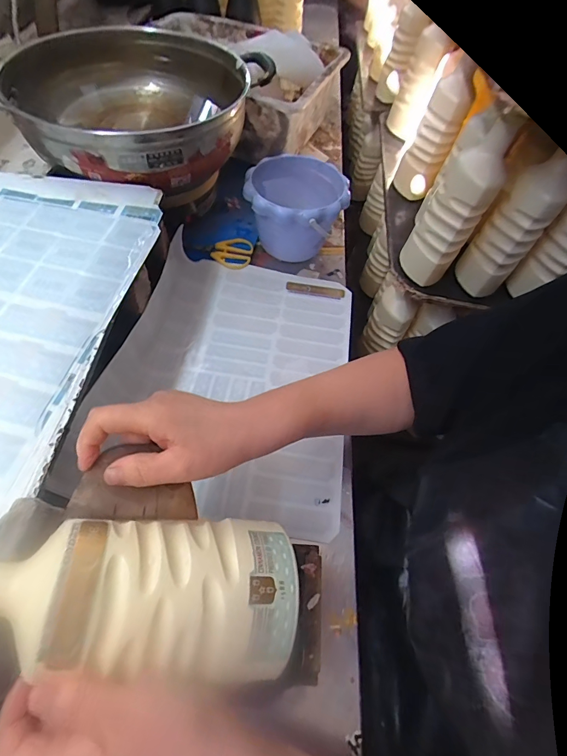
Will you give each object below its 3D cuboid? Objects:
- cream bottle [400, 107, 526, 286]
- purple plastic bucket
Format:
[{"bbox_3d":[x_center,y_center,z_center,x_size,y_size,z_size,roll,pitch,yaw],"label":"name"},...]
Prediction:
[{"bbox_3d":[0.236,-0.235,0.525,0.077,0.222,0.091,29,58,9],"label":"cream bottle"},{"bbox_3d":[0.017,-0.262,0.611,0.152,0.118,0.142,4,57,-7],"label":"purple plastic bucket"}]

